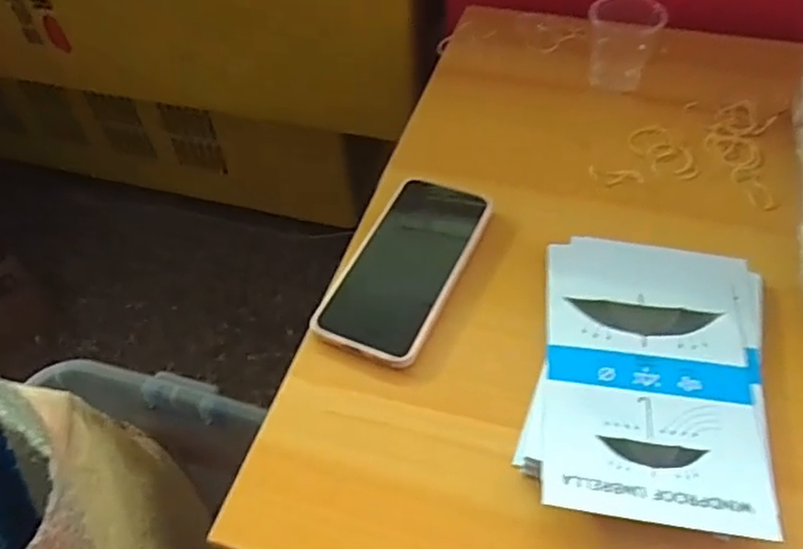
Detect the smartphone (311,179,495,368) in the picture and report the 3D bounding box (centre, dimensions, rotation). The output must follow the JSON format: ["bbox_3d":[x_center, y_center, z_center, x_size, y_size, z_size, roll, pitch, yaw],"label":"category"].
[{"bbox_3d":[0.003,-0.010,0.473,0.080,0.011,0.158,18,53,18],"label":"smartphone"}]

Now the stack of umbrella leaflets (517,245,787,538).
[{"bbox_3d":[0.152,0.054,0.408,0.132,0.012,0.203,9,51,11],"label":"stack of umbrella leaflets"}]

